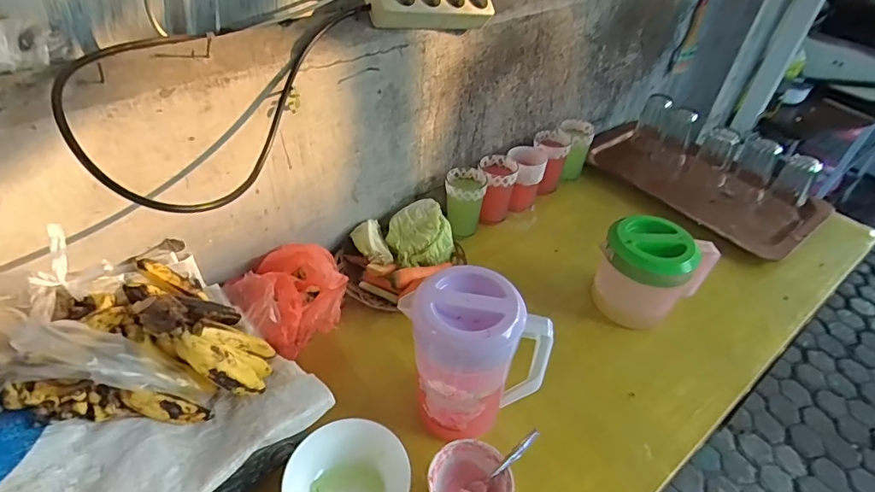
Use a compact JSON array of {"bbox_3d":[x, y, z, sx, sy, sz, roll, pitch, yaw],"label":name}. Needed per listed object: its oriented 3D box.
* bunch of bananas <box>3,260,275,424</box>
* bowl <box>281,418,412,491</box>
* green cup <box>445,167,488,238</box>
[{"bbox_3d":[-0.306,0.109,0.562,0.208,0.105,0.211,2,43,-2],"label":"bunch of bananas"},{"bbox_3d":[-0.108,0.288,0.598,0.149,0.051,0.135,-19,48,-23],"label":"bowl"},{"bbox_3d":[0.055,-0.083,0.971,0.082,0.114,0.085,5,43,1],"label":"green cup"}]

